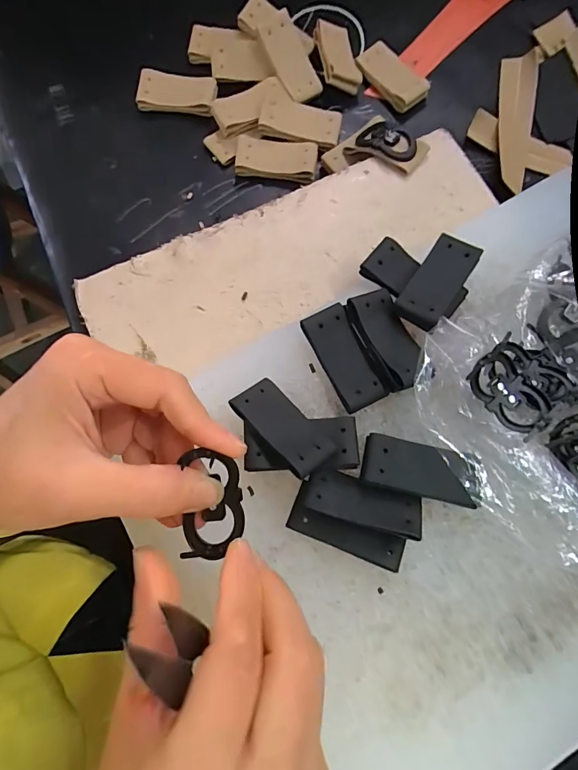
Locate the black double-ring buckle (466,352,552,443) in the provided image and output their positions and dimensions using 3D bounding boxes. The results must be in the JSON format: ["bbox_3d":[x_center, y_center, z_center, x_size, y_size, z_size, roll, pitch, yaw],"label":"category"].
[{"bbox_3d":[0.117,0.004,0.211,0.025,0.010,0.046,-43,88,0],"label":"black double-ring buckle"}]

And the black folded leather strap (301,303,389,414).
[{"bbox_3d":[0.031,-0.015,0.230,0.026,0.011,0.060,-25,77,-5],"label":"black folded leather strap"}]

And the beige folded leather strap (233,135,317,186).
[{"bbox_3d":[-0.010,-0.179,0.317,0.063,0.012,0.029,9,77,3],"label":"beige folded leather strap"}]

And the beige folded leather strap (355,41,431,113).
[{"bbox_3d":[0.086,-0.251,0.325,0.034,0.011,0.061,-38,78,-7],"label":"beige folded leather strap"}]

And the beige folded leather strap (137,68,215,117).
[{"bbox_3d":[-0.089,-0.236,0.322,0.062,0.016,0.027,8,77,3],"label":"beige folded leather strap"}]

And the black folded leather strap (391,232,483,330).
[{"bbox_3d":[0.086,-0.061,0.230,0.027,0.008,0.063,35,80,9],"label":"black folded leather strap"}]

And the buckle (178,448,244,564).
[{"bbox_3d":[-0.032,0.051,0.171,0.026,0.007,0.047,1,96,-16],"label":"buckle"}]

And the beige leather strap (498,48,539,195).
[{"bbox_3d":[0.182,-0.214,0.318,0.028,0.014,0.132,10,77,4],"label":"beige leather strap"}]

